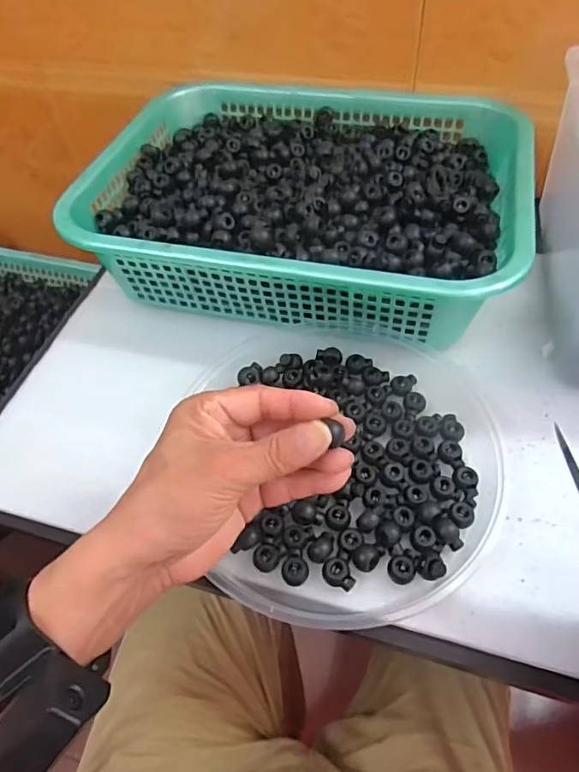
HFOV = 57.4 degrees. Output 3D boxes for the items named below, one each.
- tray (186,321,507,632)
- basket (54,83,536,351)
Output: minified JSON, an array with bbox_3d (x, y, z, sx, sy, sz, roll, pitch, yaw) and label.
[{"bbox_3d":[0.050,0.047,0.396,0.213,0.032,0.243,-8,54,-1],"label":"tray"},{"bbox_3d":[0.017,-0.185,0.503,0.375,0.079,0.290,8,56,11],"label":"basket"}]

